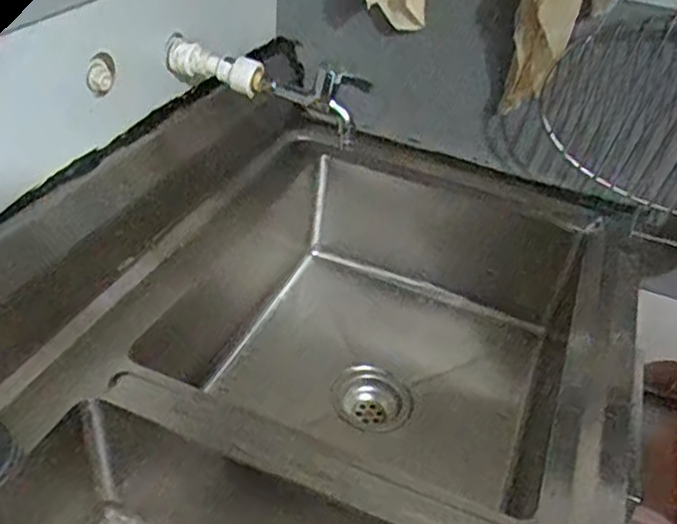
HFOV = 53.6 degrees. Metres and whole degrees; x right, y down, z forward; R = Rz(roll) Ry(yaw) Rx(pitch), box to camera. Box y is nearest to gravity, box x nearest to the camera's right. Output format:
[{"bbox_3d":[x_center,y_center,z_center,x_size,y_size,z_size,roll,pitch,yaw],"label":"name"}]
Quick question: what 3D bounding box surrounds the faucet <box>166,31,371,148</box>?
[{"bbox_3d":[-0.090,-0.208,0.812,0.244,0.081,0.044,14,38,13],"label":"faucet"}]

